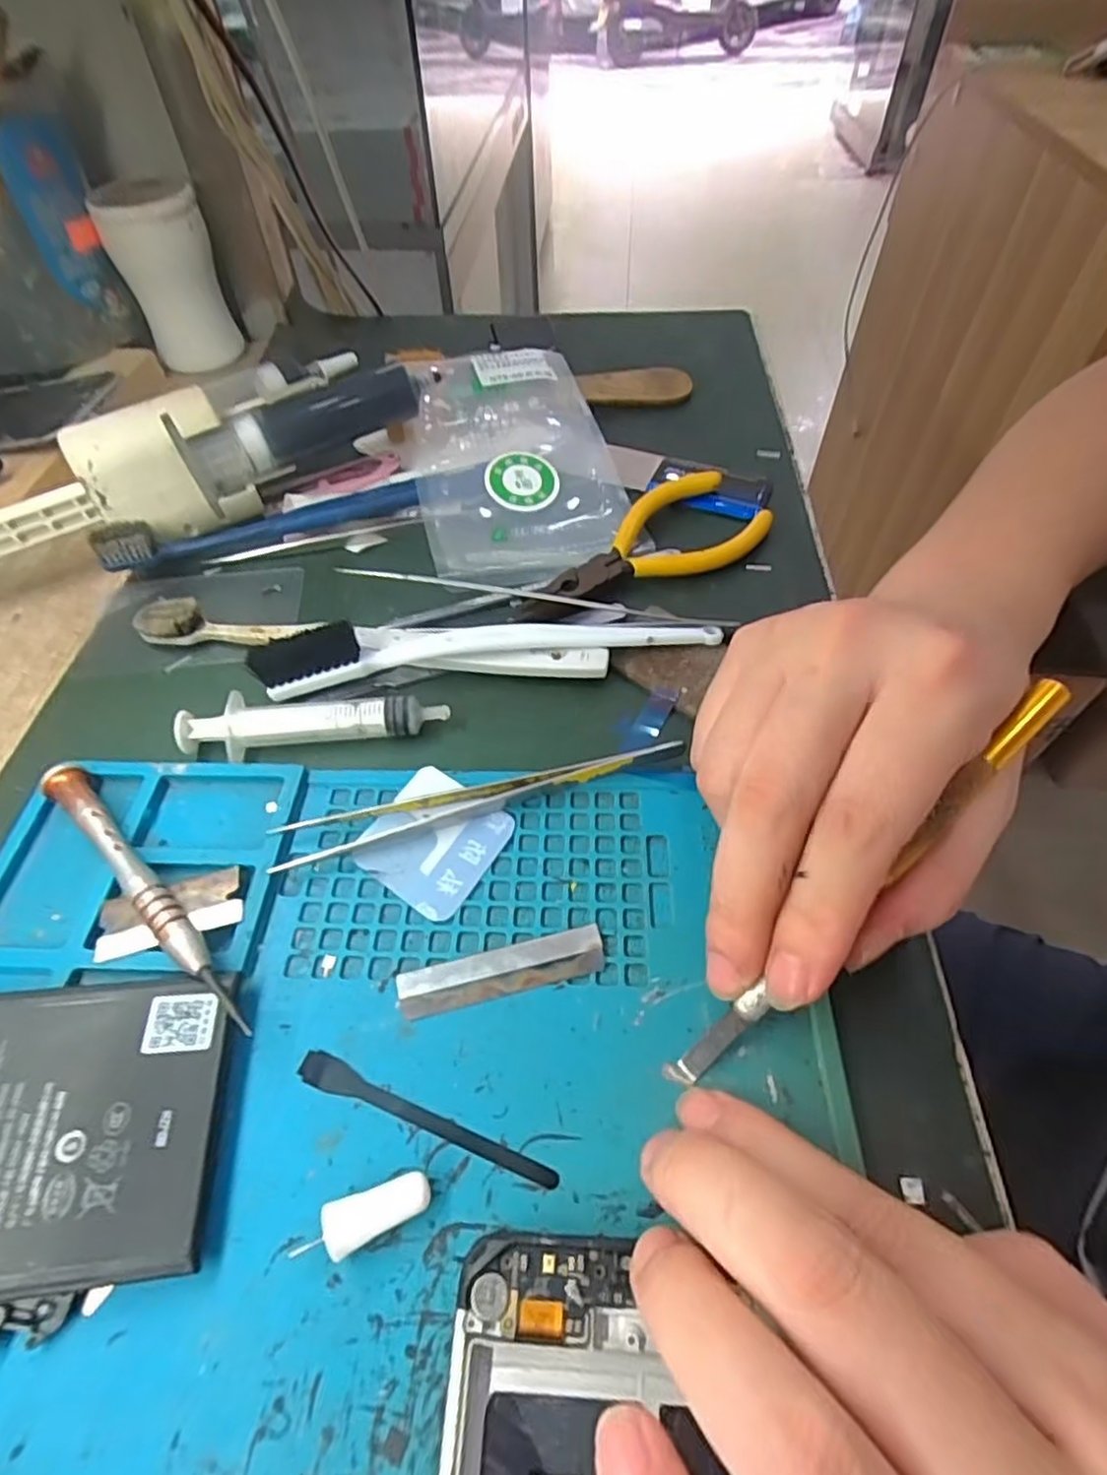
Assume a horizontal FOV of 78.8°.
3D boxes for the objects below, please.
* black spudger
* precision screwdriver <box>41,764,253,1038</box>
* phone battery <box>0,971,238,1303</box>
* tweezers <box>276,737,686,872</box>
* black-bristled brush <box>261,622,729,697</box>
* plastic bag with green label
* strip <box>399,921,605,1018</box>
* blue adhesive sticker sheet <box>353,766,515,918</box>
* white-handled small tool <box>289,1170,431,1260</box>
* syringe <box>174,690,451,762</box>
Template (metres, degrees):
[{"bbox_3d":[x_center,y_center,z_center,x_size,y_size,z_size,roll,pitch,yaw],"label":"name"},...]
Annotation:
[{"bbox_3d":[-0.032,0.093,0.166,0.070,0.004,0.008,15,55,13],"label":"black spudger"},{"bbox_3d":[-0.118,0.044,0.197,0.114,0.011,0.011,35,61,24],"label":"precision screwdriver"},{"bbox_3d":[-0.125,0.091,0.157,0.086,0.004,0.064,-2,55,-9],"label":"phone battery"},{"bbox_3d":[-0.024,0.017,0.219,0.129,0.009,0.019,-16,54,-9],"label":"tweezers"},{"bbox_3d":[-0.023,-0.037,0.250,0.168,0.020,0.018,-7,53,-3],"label":"black-bristled brush"},{"bbox_3d":[-0.020,-0.140,0.315,0.094,0.031,0.160,-9,53,-5],"label":"plastic bag with green label"},{"bbox_3d":[-0.014,0.064,0.187,0.057,0.004,0.013,-12,54,-7],"label":"strip"},{"bbox_3d":[-0.038,0.031,0.212,0.038,0.004,0.041,27,58,20],"label":"blue adhesive sticker sheet"},{"bbox_3d":[-0.042,0.108,0.152,0.028,0.009,0.011,-17,54,-10],"label":"white-handled small tool"},{"bbox_3d":[-0.083,-0.006,0.235,0.089,0.013,0.017,-5,53,-2],"label":"syringe"}]

